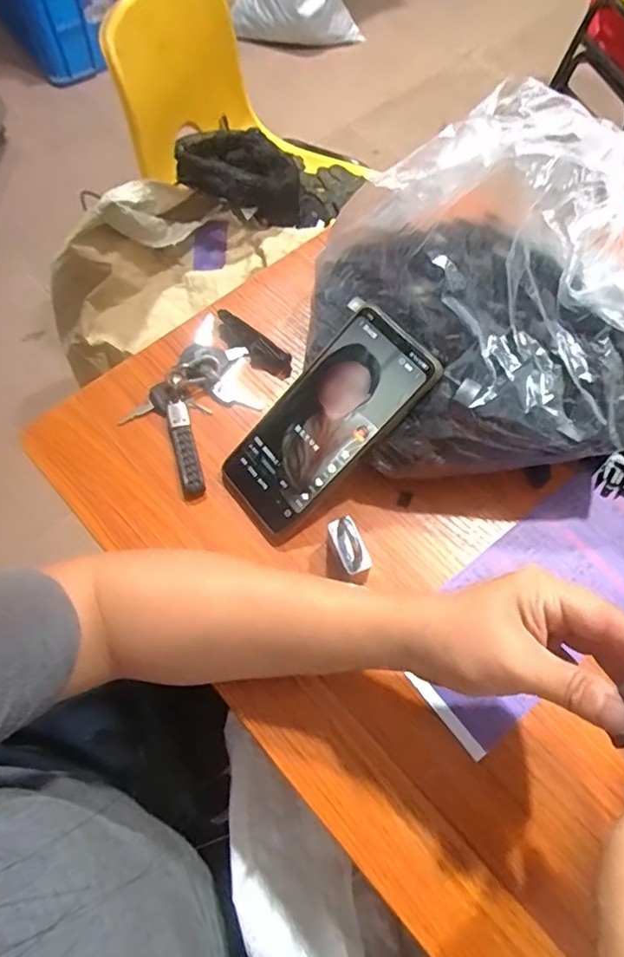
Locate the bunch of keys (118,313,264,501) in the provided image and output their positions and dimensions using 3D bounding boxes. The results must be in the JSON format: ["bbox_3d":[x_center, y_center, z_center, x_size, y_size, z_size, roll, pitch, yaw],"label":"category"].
[{"bbox_3d":[-0.094,-0.067,0.451,0.093,0.018,0.146,27,67,14],"label":"bunch of keys"}]

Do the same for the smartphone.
[{"bbox_3d":[0.006,-0.039,0.398,0.172,0.013,0.078,-46,66,14],"label":"smartphone"}]

